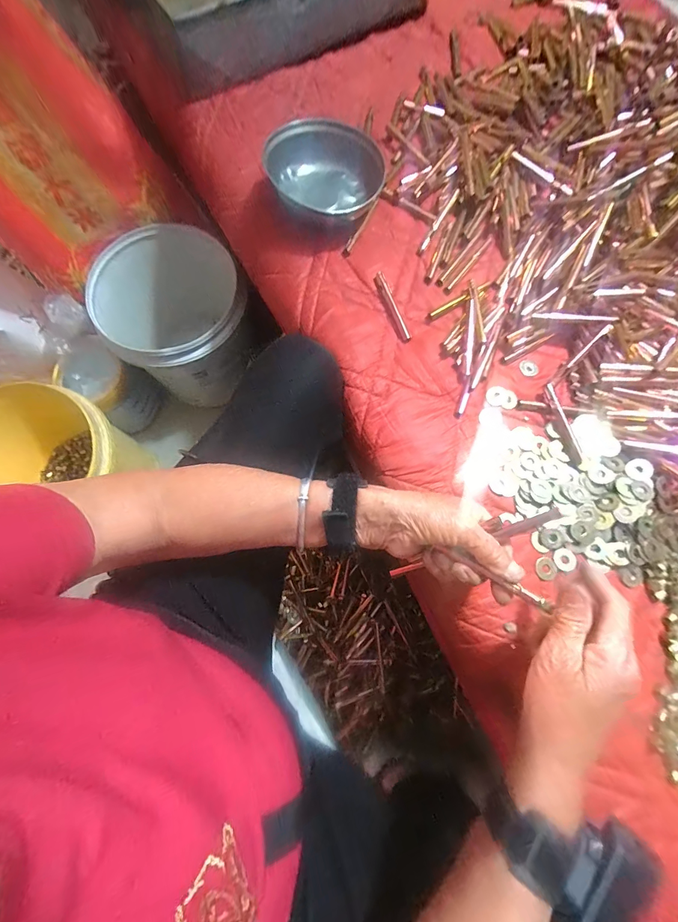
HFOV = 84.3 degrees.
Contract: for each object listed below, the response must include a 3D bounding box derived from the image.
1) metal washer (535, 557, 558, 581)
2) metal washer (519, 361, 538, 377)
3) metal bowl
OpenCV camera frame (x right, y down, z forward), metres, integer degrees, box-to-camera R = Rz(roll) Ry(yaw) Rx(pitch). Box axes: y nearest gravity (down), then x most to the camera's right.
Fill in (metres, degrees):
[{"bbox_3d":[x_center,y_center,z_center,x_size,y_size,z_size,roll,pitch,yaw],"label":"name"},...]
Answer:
[{"bbox_3d":[0.206,0.107,0.371,0.020,0.004,0.022,0,75,0],"label":"metal washer"},{"bbox_3d":[0.217,-0.106,0.427,0.021,0.004,0.017,3,75,1],"label":"metal washer"},{"bbox_3d":[-0.011,-0.341,0.451,0.140,0.046,0.149,-23,76,-6],"label":"metal bowl"}]

